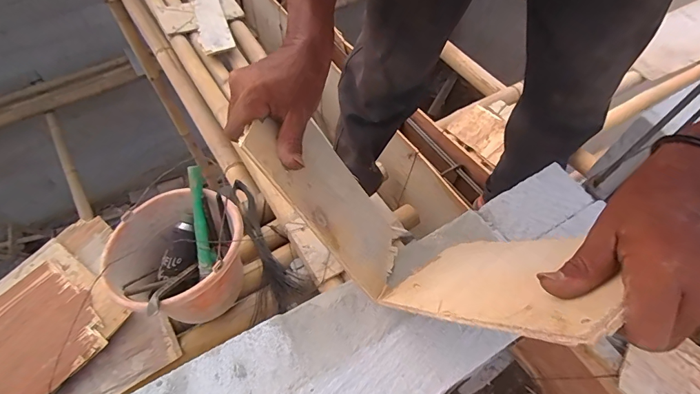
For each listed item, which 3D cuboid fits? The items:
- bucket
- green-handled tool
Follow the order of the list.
[{"bbox_3d":[-0.362,0.141,0.885,0.258,0.222,0.259,1,58,-1],"label":"bucket"},{"bbox_3d":[-0.326,0.051,0.883,0.034,0.024,0.235,-5,94,-5],"label":"green-handled tool"}]

